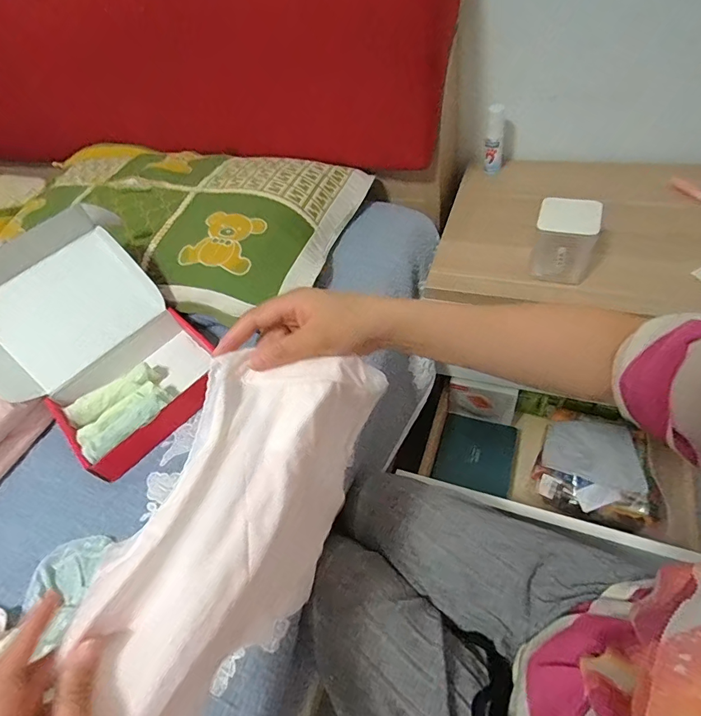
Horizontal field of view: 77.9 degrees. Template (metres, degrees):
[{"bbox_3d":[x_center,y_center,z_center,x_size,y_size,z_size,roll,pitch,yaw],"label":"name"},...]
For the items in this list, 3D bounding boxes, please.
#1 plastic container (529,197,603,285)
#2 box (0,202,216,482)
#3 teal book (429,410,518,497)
[{"bbox_3d":[0.308,-0.169,0.620,0.088,0.082,0.075,13,56,21],"label":"plastic container"},{"bbox_3d":[-0.335,-0.030,0.571,0.258,0.184,0.252,21,59,25],"label":"box"},{"bbox_3d":[0.250,0.188,0.865,0.142,0.032,0.145,13,49,17],"label":"teal book"}]

